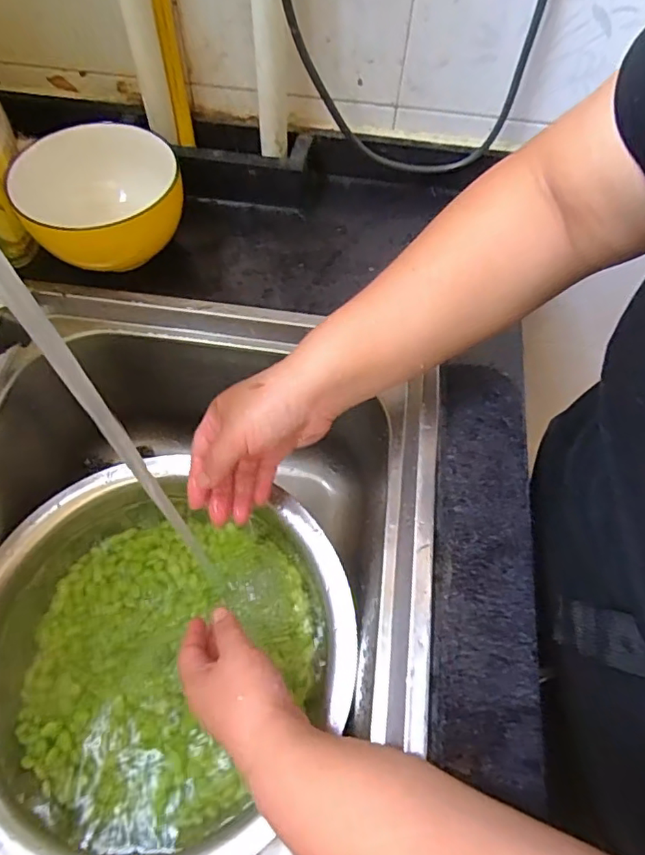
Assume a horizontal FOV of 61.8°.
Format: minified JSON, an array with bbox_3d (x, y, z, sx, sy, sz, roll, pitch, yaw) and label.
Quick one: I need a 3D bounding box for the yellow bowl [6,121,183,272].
[{"bbox_3d":[-0.179,-0.188,0.464,0.121,0.075,0.120,1,61,-1],"label":"yellow bowl"}]

